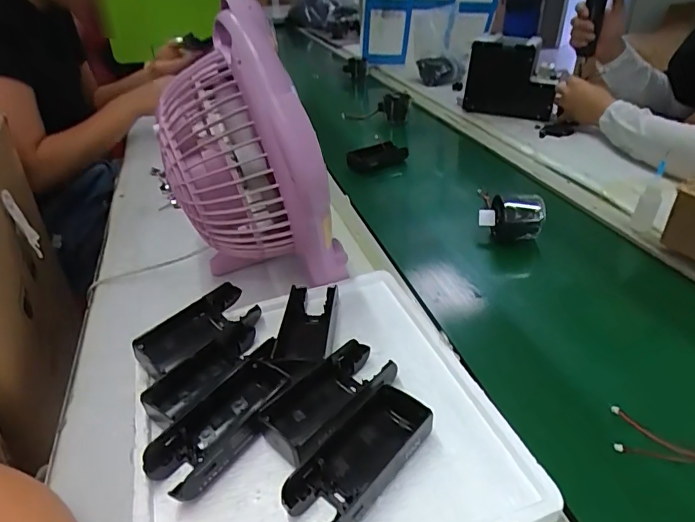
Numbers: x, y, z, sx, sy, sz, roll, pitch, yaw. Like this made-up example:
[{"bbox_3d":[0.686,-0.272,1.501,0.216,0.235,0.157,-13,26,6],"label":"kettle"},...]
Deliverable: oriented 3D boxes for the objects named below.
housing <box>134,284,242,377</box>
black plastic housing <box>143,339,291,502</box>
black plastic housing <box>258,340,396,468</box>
[{"bbox_3d":[-0.138,0.058,0.427,0.023,0.036,0.105,26,44,35],"label":"housing"},{"bbox_3d":[-0.084,0.114,0.350,0.046,0.027,0.124,22,41,30],"label":"black plastic housing"},{"bbox_3d":[-0.011,0.105,0.359,0.054,0.031,0.109,28,45,36],"label":"black plastic housing"}]

